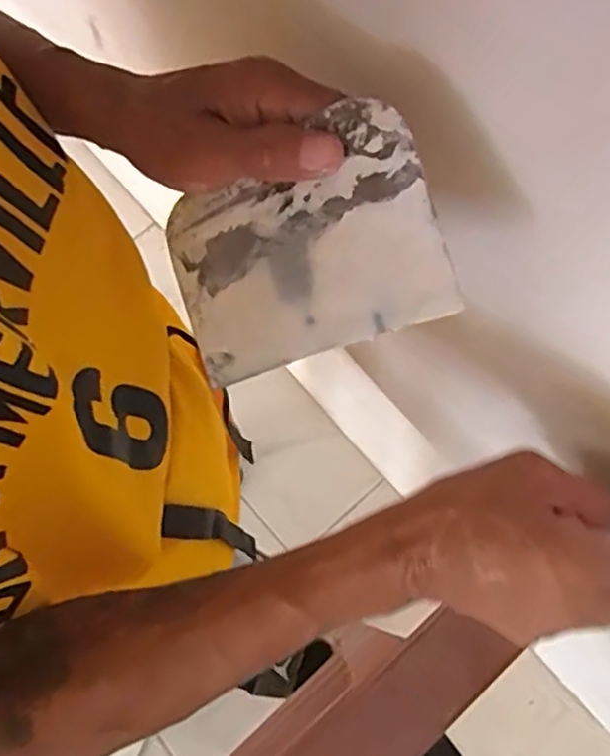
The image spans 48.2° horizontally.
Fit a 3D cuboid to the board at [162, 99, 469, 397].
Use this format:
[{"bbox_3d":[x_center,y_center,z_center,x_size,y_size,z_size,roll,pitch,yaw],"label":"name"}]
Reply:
[{"bbox_3d":[-0.006,-0.053,0.300,0.138,0.004,0.088,-17,94,38],"label":"board"}]

